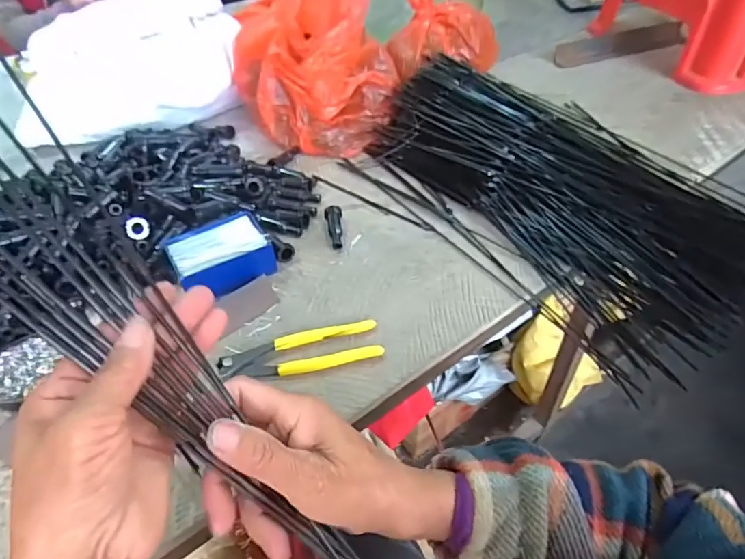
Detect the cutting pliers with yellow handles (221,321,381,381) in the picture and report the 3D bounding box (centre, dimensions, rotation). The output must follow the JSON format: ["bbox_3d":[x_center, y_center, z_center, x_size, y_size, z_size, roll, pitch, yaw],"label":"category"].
[{"bbox_3d":[-0.071,0.073,0.479,0.157,0.014,0.044,-12,47,-9],"label":"cutting pliers with yellow handles"}]

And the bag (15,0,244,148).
[{"bbox_3d":[-0.403,-0.368,0.803,0.357,0.179,0.166,-15,47,-12],"label":"bag"}]

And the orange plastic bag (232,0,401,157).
[{"bbox_3d":[-0.077,-0.349,0.769,0.238,0.180,0.228,-26,50,-21],"label":"orange plastic bag"}]

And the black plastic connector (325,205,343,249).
[{"bbox_3d":[-0.049,-0.068,0.615,0.020,0.015,0.070,-5,46,-2],"label":"black plastic connector"}]

